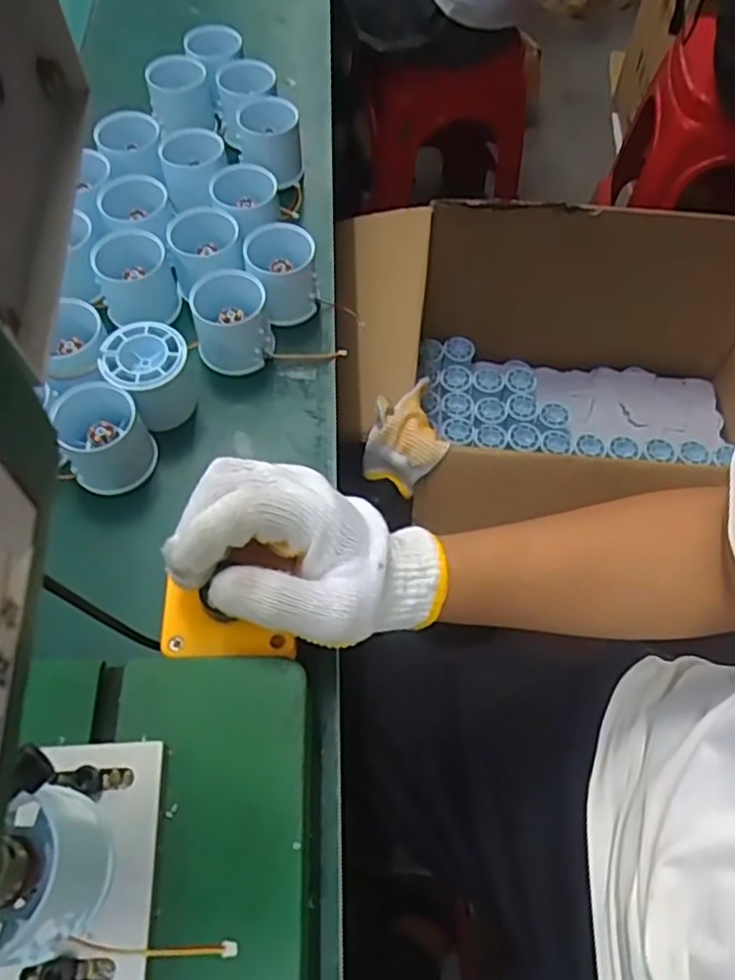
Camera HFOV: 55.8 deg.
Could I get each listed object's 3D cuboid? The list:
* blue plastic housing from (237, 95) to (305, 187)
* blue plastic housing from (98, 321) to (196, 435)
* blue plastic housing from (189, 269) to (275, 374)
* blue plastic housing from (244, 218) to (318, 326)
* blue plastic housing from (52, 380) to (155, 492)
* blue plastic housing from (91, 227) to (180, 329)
[{"bbox_3d":[-0.083,-0.298,0.590,0.051,0.048,0.055,-9,62,-6],"label":"blue plastic housing"},{"bbox_3d":[-0.144,-0.075,0.466,0.052,0.055,0.051,0,61,-1],"label":"blue plastic housing"},{"bbox_3d":[-0.095,-0.118,0.491,0.053,0.051,0.049,0,61,-1],"label":"blue plastic housing"},{"bbox_3d":[-0.063,-0.160,0.512,0.048,0.050,0.050,-9,62,-6],"label":"blue plastic housing"},{"bbox_3d":[-0.169,-0.034,0.445,0.051,0.051,0.052,0,61,-1],"label":"blue plastic housing"},{"bbox_3d":[-0.168,-0.152,0.506,0.053,0.053,0.049,-17,63,-10],"label":"blue plastic housing"}]

